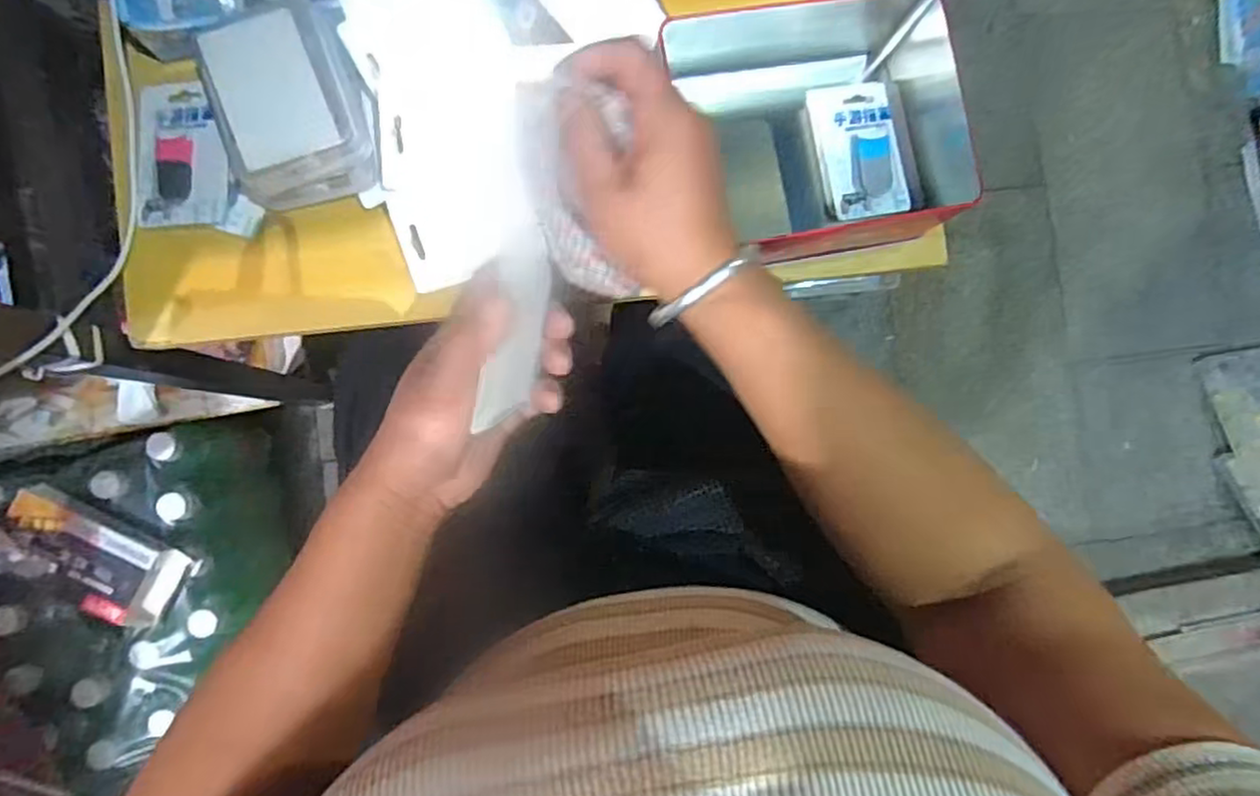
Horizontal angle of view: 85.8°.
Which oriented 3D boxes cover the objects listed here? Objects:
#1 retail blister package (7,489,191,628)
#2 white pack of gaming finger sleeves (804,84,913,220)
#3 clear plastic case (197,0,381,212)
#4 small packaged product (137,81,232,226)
[{"bbox_3d":[-0.557,0.167,0.700,0.170,0.050,0.083,29,84,-5],"label":"retail blister package"},{"bbox_3d":[0.174,-0.189,0.512,0.061,0.016,0.104,-13,88,-8],"label":"white pack of gaming finger sleeves"},{"bbox_3d":[-0.222,-0.194,0.451,0.088,0.050,0.112,-18,89,-8],"label":"clear plastic case"},{"bbox_3d":[-0.303,-0.168,0.462,0.062,0.021,0.100,3,86,-7],"label":"small packaged product"}]

